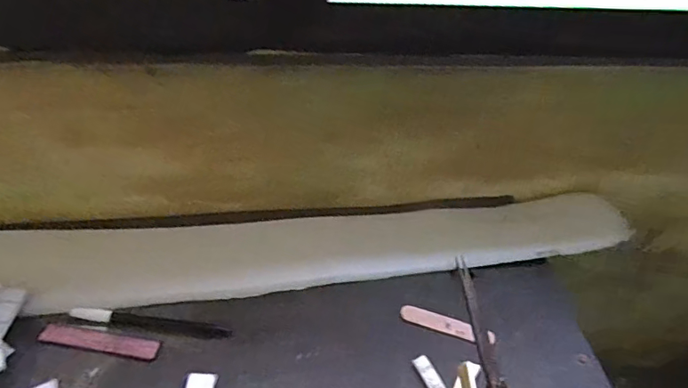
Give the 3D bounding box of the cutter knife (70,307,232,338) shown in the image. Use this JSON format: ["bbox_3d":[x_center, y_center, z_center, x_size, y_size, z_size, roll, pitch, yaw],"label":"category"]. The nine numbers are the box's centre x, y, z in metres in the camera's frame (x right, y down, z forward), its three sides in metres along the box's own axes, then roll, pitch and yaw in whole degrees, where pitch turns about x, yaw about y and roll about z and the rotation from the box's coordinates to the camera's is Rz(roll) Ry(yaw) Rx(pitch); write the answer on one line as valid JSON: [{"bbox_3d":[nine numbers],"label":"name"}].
[{"bbox_3d":[-0.178,0.118,0.458,0.143,0.010,0.015,6,43,0],"label":"cutter knife"}]

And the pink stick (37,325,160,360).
[{"bbox_3d":[-0.218,0.132,0.442,0.103,0.007,0.019,8,43,2],"label":"pink stick"}]

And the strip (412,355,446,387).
[{"bbox_3d":[0.086,0.176,0.425,0.014,0.004,0.081,-16,48,-22],"label":"strip"}]

